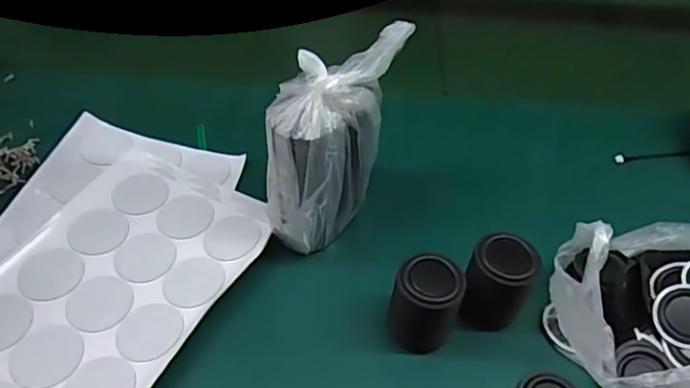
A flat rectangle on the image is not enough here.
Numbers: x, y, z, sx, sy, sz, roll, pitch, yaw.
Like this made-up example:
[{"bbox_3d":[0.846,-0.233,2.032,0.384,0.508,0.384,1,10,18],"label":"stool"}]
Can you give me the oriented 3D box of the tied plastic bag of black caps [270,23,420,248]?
[{"bbox_3d":[-0.008,-0.031,0.376,0.058,0.126,0.107,17,48,12],"label":"tied plastic bag of black caps"}]

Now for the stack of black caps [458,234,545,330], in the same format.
[{"bbox_3d":[0.095,0.055,0.355,0.037,0.052,0.036,23,50,16],"label":"stack of black caps"}]

